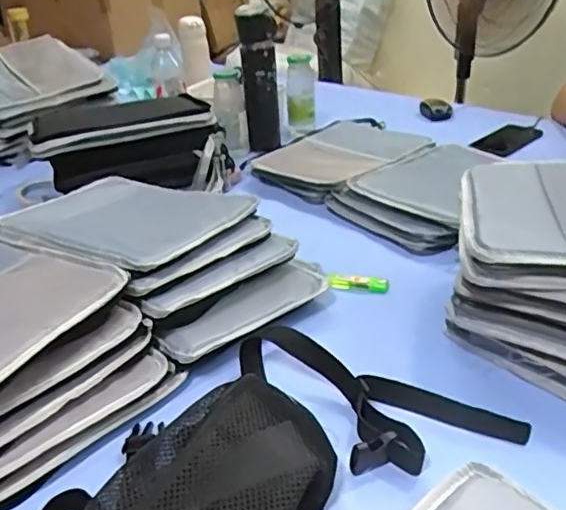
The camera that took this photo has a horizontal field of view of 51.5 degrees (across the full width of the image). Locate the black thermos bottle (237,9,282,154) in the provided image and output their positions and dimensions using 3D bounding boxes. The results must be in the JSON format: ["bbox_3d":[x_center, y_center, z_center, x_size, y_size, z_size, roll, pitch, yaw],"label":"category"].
[{"bbox_3d":[-0.042,-0.326,1.113,0.064,0.252,0.059,-2,29,3],"label":"black thermos bottle"}]

